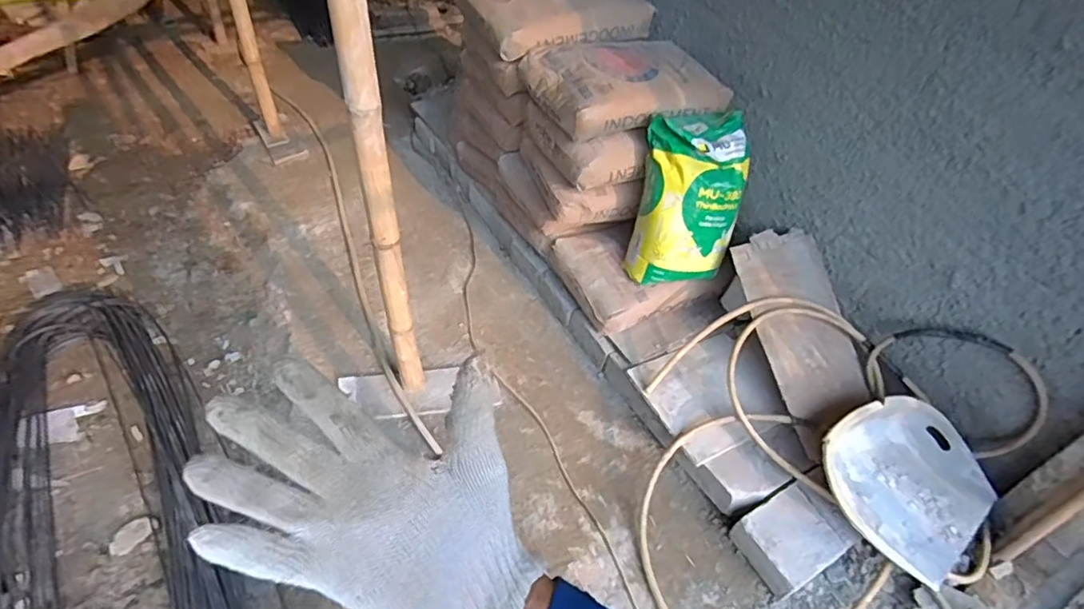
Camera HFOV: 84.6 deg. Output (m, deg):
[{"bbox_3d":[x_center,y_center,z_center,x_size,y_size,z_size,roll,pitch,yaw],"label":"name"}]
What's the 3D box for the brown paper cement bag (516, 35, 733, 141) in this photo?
[{"bbox_3d":[0.272,-0.692,1.835,0.608,0.149,0.382,-10,47,-16],"label":"brown paper cement bag"}]

